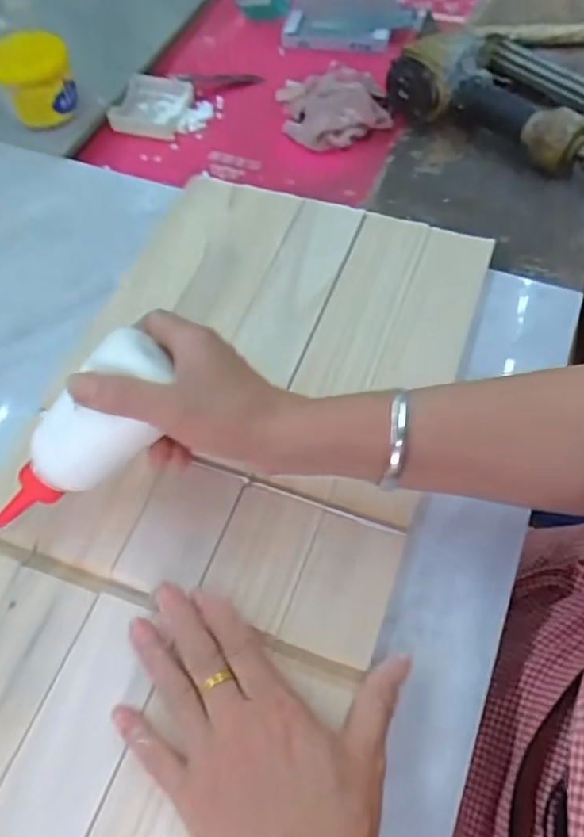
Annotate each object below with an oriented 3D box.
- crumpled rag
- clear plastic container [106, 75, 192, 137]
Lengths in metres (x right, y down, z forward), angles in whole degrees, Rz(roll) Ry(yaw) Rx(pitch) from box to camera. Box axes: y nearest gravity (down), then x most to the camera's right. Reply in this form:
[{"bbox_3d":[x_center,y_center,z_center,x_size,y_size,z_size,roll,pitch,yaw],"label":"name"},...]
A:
[{"bbox_3d":[0.038,-0.338,0.647,0.097,0.034,0.124,-20,62,-9],"label":"crumpled rag"},{"bbox_3d":[-0.156,-0.345,0.673,0.079,0.022,0.072,13,62,10],"label":"clear plastic container"}]

